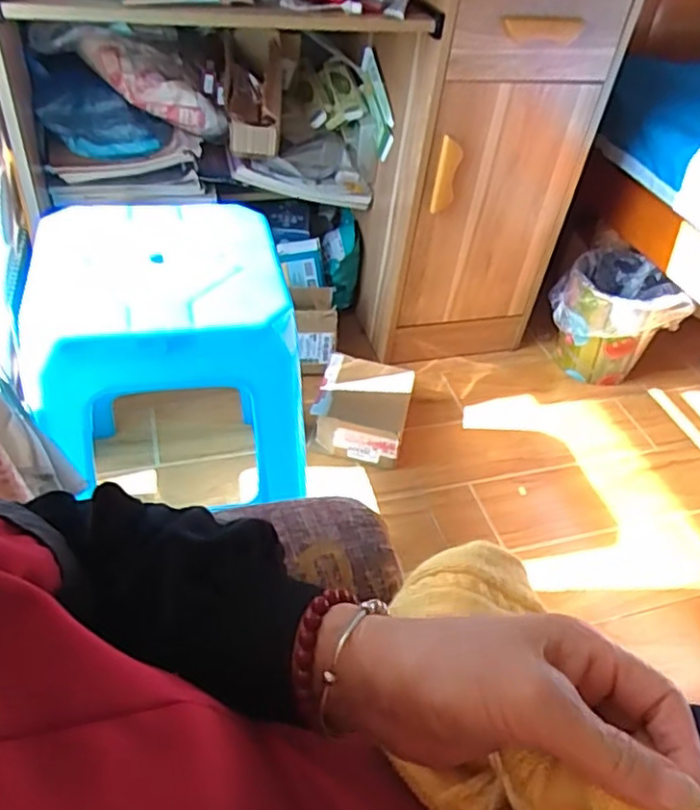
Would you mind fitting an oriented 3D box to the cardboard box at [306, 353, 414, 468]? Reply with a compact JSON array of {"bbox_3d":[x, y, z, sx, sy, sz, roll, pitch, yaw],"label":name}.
[{"bbox_3d":[0.020,0.010,1.218,0.172,0.104,0.180,13,44,6],"label":"cardboard box"}]

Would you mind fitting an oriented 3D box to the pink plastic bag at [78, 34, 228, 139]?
[{"bbox_3d":[-0.315,-0.528,1.057,0.239,0.087,0.082,27,37,-26],"label":"pink plastic bag"}]

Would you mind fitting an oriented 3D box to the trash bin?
[{"bbox_3d":[0.583,-0.189,1.427,0.256,0.223,0.246,35,50,26],"label":"trash bin"}]

